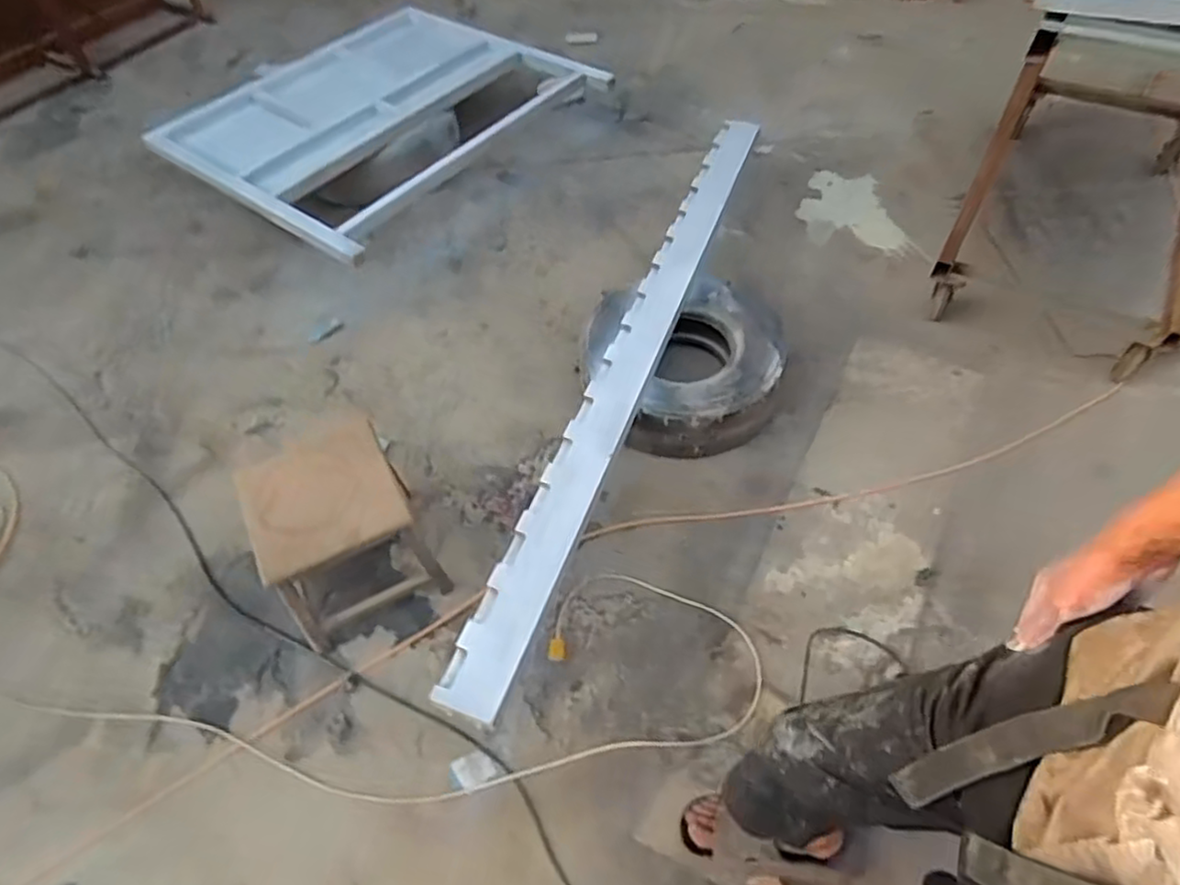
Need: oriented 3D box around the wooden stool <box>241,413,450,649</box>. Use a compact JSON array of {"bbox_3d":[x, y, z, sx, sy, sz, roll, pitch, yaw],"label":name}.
[{"bbox_3d":[-0.501,0.176,1.421,0.297,0.322,0.310,-22,57,-14],"label":"wooden stool"}]

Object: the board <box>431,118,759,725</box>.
[{"bbox_3d":[0.126,-0.265,1.689,0.116,0.051,1.900,15,54,15],"label":"board"}]

